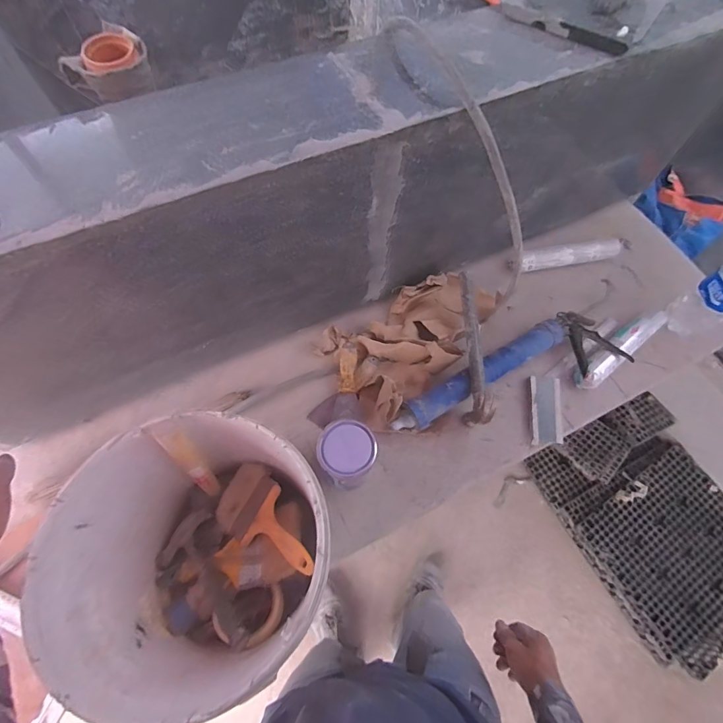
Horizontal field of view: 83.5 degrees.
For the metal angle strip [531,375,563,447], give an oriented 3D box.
[{"bbox_3d":[0.373,0.098,0.814,0.064,0.011,0.142,9,65,2],"label":"metal angle strip"}]

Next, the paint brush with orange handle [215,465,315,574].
[{"bbox_3d":[-0.135,0.231,0.580,0.227,0.031,0.098,20,60,46],"label":"paint brush with orange handle"}]

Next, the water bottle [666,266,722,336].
[{"bbox_3d":[0.724,-0.130,0.811,0.089,0.186,0.093,-28,69,-14],"label":"water bottle"}]

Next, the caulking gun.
[{"bbox_3d":[0.306,0.040,0.807,0.510,0.067,0.154,-28,69,-14],"label":"caulking gun"}]

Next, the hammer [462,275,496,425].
[{"bbox_3d":[0.217,-0.017,0.811,0.024,0.110,0.291,0,65,-2],"label":"hammer"}]

